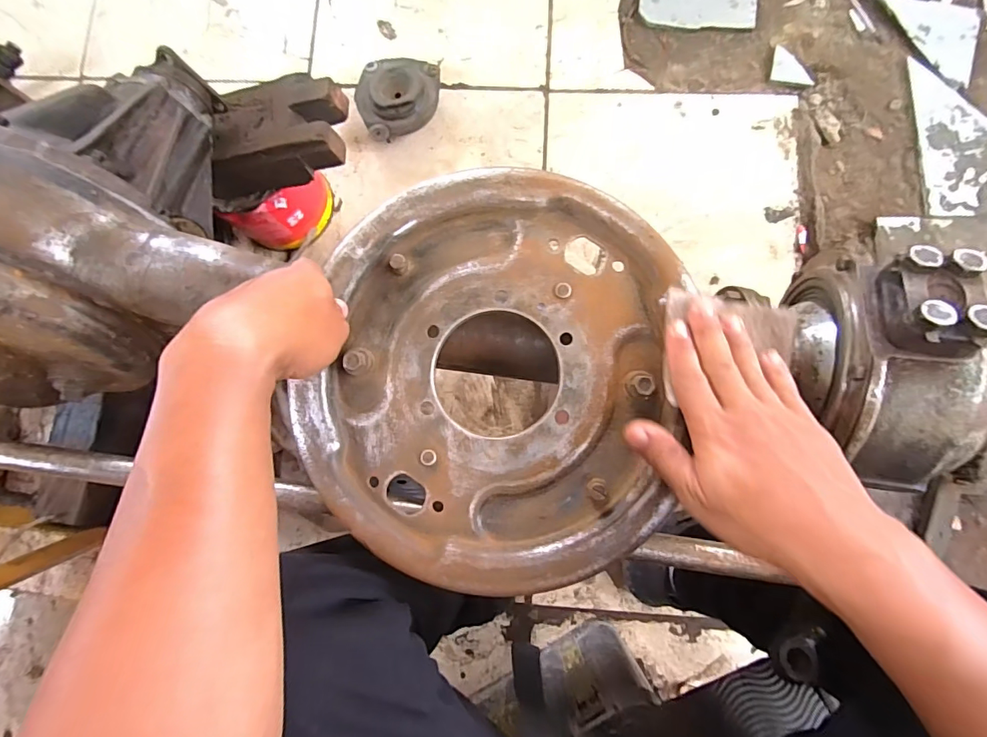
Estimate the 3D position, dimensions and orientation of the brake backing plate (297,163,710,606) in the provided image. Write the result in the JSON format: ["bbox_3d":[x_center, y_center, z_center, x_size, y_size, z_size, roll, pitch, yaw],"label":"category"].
[{"bbox_3d":[-0.002,0.003,0.338,0.257,0.028,0.285,13,83,4],"label":"brake backing plate"}]

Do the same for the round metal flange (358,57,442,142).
[{"bbox_3d":[-0.151,-0.443,0.749,0.136,0.058,0.126,0,82,2],"label":"round metal flange"}]

